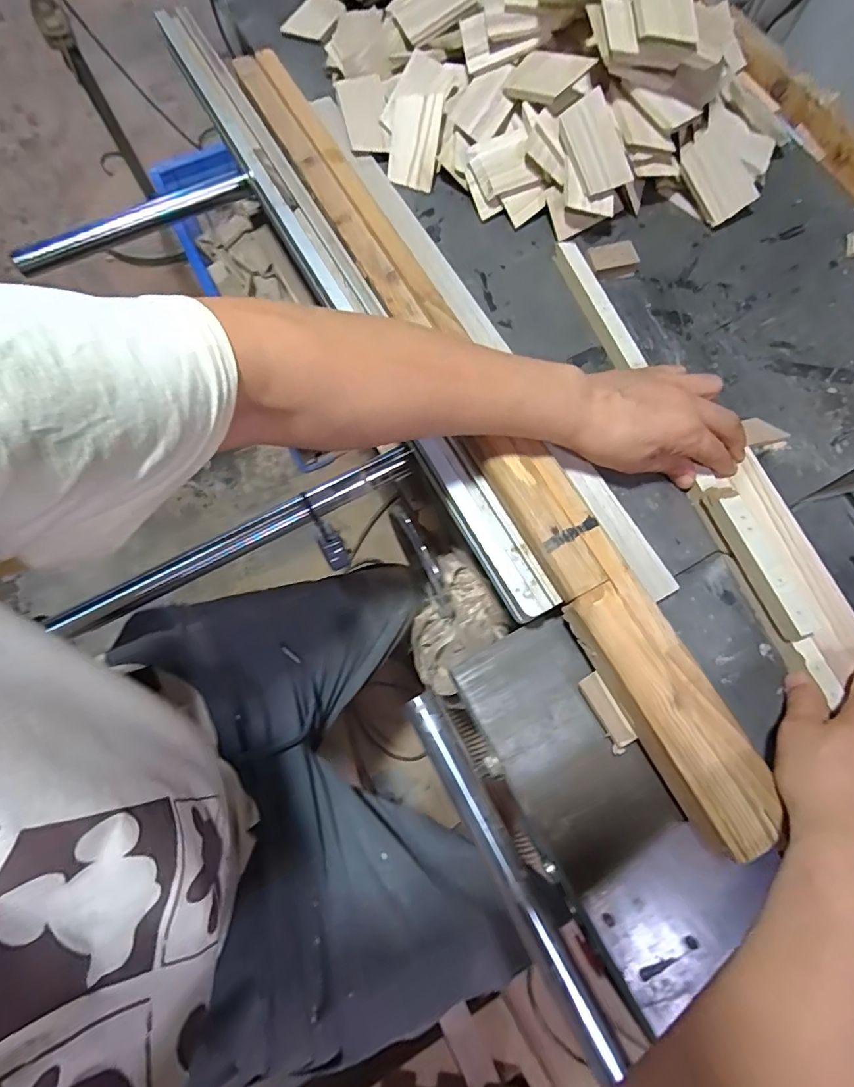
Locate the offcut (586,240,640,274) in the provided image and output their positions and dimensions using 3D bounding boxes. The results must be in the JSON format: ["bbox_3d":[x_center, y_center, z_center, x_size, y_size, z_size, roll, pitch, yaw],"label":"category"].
[{"bbox_3d":[0.192,-0.293,0.513,0.050,0.013,0.029,-13,73,-5],"label":"offcut"}]

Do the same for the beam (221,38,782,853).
[{"bbox_3d":[0.016,-0.180,0.461,0.066,0.034,0.881,-26,75,-8],"label":"beam"}]

